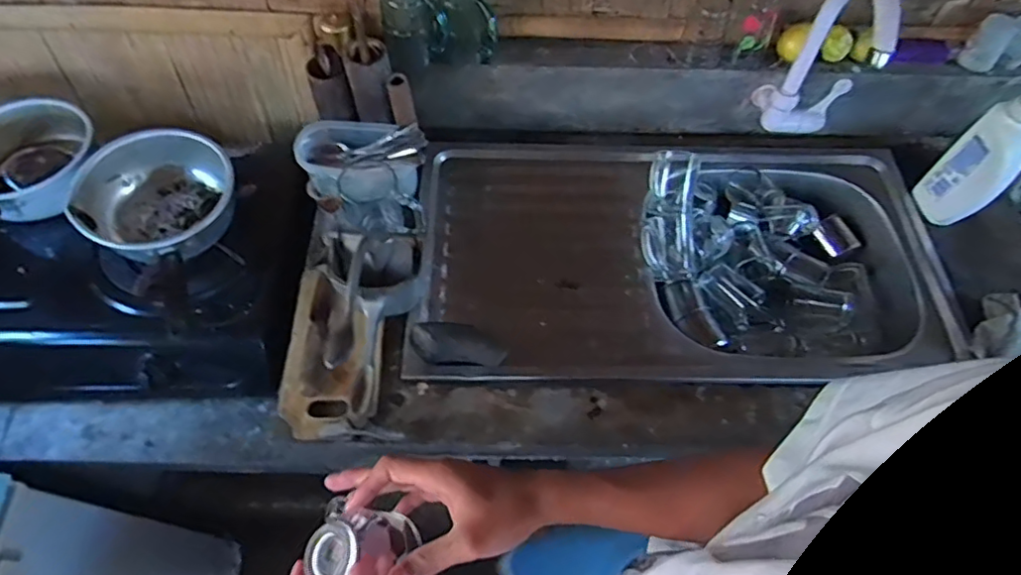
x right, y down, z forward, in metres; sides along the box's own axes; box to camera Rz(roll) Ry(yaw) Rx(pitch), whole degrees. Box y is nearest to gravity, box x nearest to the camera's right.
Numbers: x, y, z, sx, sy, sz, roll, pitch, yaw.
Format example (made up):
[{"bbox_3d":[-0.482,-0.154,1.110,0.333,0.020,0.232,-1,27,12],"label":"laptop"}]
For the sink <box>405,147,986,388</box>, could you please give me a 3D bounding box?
[{"bbox_3d":[0.244,-0.039,0.866,0.743,0.109,0.404,0,61,-3],"label":"sink"}]

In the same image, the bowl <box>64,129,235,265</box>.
[{"bbox_3d":[-0.481,-0.115,0.800,0.175,0.097,0.174,1,61,-2],"label":"bowl"}]

